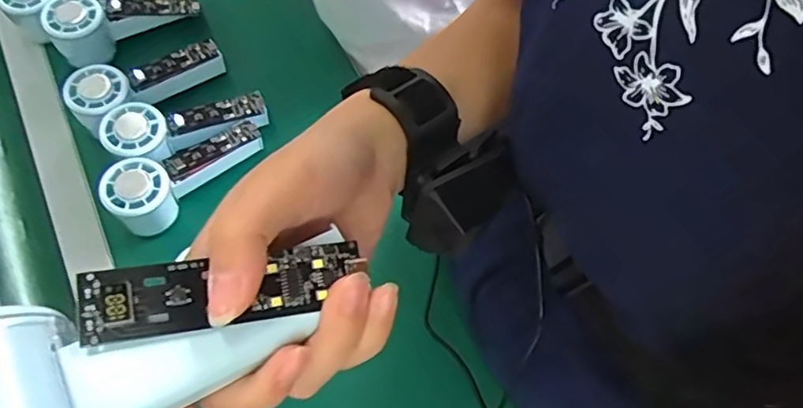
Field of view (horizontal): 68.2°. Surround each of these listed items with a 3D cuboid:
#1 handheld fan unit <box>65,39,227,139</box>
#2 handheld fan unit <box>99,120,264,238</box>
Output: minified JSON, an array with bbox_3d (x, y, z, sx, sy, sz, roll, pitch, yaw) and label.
[{"bbox_3d":[-0.250,-0.121,0.587,0.151,0.043,0.054,-27,69,-28],"label":"handheld fan unit"},{"bbox_3d":[-0.205,-0.034,0.564,0.057,0.064,0.151,42,72,15],"label":"handheld fan unit"}]

